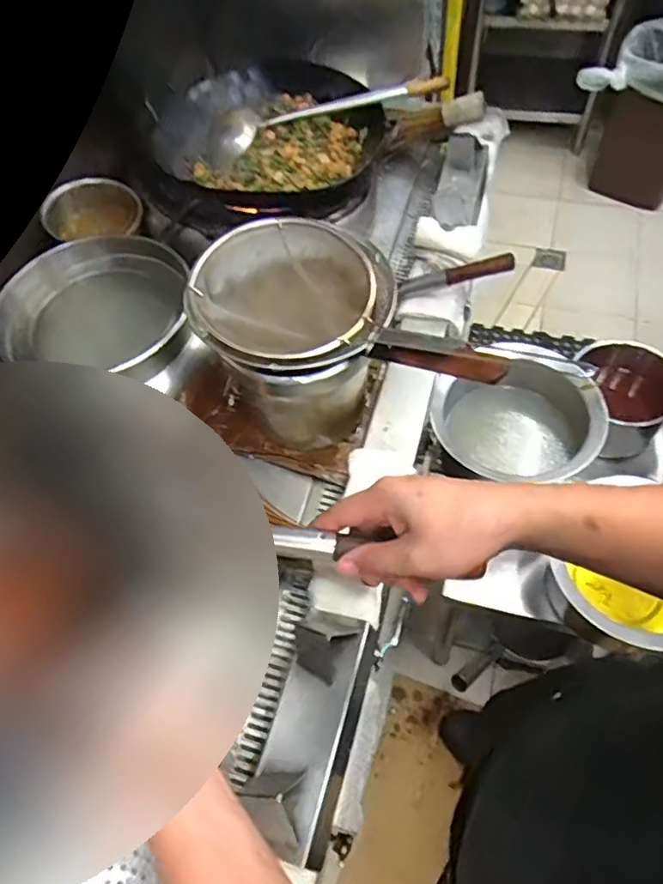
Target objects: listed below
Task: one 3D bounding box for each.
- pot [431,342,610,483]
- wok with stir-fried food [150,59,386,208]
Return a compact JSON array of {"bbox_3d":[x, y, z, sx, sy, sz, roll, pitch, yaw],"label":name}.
[{"bbox_3d":[0.310,-0.041,1.011,0.274,0.125,0.244,1,57,6],"label":"pot"},{"bbox_3d":[-0.131,-0.566,1.099,0.382,0.102,0.378,-2,57,3],"label":"wok with stir-fried food"}]

